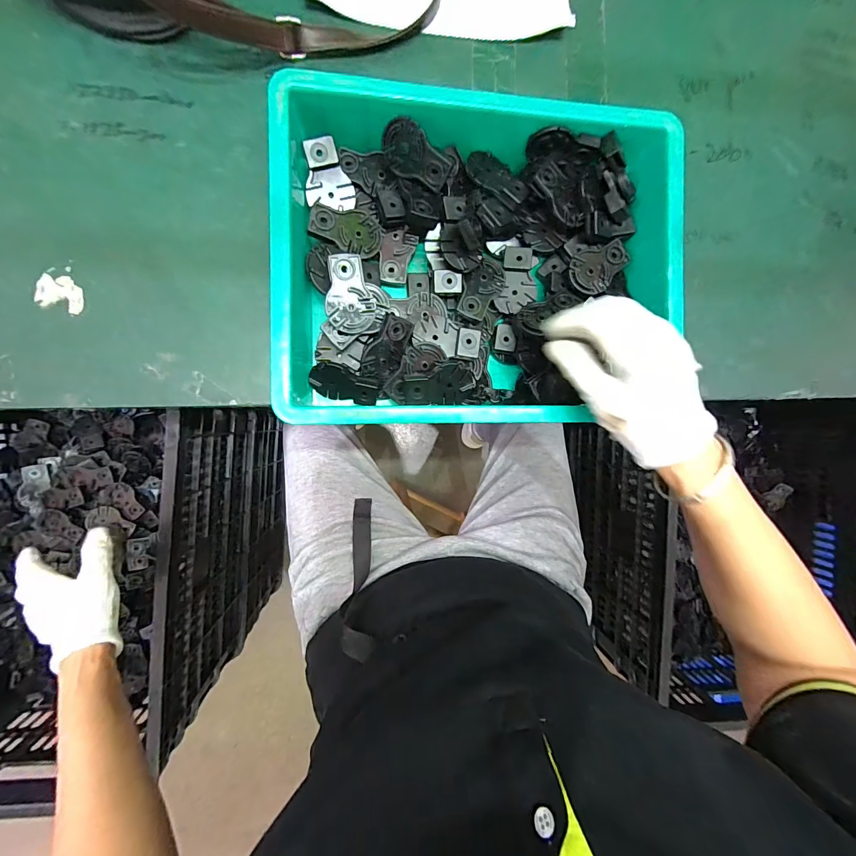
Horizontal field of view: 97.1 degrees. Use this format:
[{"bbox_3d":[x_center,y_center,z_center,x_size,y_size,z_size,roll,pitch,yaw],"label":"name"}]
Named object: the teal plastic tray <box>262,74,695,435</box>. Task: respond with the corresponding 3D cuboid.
[{"bbox_3d":[0.045,-0.136,0.339,0.333,0.074,0.258,0,91,-8],"label":"teal plastic tray"}]

